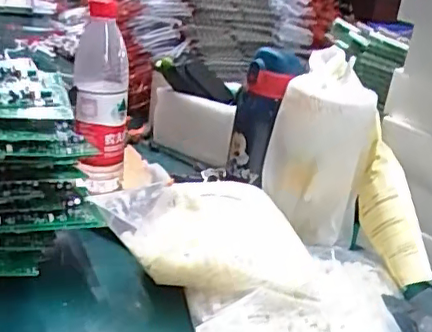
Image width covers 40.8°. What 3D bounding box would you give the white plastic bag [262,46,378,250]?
[{"bbox_3d":[0.120,-0.023,0.675,0.111,0.188,0.104,12,22,10],"label":"white plastic bag"}]

